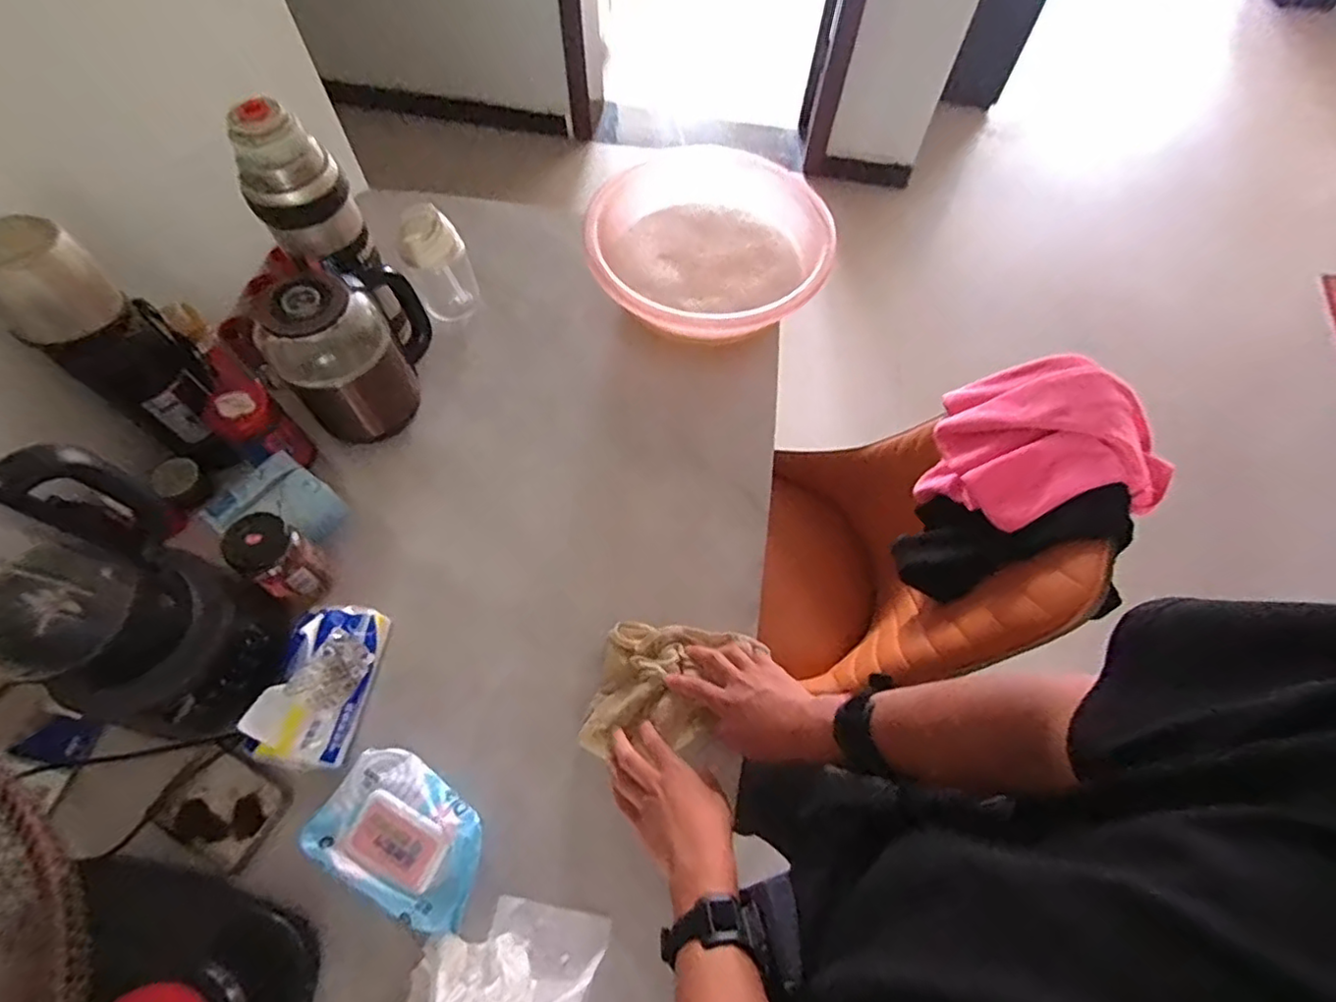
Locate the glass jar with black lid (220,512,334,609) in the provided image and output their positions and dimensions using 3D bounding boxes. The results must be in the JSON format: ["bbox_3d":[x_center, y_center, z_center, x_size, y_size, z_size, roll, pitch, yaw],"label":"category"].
[{"bbox_3d":[-0.431,0.069,0.694,0.058,0.122,0.065,32,66,13],"label":"glass jar with black lid"}]

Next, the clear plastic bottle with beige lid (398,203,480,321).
[{"bbox_3d":[-0.336,-0.342,0.900,0.080,0.160,0.060,-32,69,-17],"label":"clear plastic bottle with beige lid"}]

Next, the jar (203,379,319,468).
[{"bbox_3d":[-0.505,-0.080,0.780,0.072,0.131,0.067,1,63,-2],"label":"jar"}]

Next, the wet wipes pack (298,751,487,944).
[{"bbox_3d":[-0.260,0.333,0.610,0.171,0.039,0.114,34,67,14],"label":"wet wipes pack"}]

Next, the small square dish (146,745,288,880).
[{"bbox_3d":[-0.462,0.316,0.646,0.120,0.030,0.088,27,65,11],"label":"small square dish"}]

